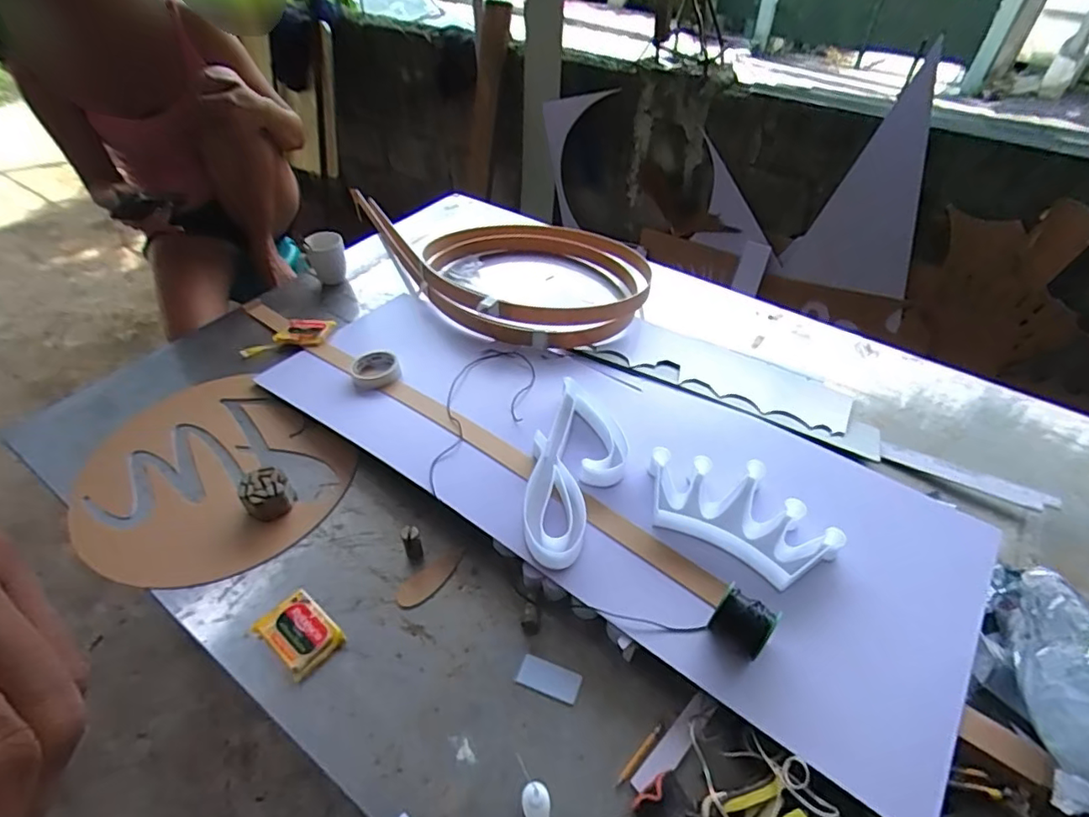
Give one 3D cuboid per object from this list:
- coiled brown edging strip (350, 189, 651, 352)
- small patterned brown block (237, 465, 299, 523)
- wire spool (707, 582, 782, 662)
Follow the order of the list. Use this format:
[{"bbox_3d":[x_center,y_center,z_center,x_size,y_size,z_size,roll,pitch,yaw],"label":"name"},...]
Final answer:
[{"bbox_3d":[-0.054,-0.369,1.359,0.517,0.133,0.719,-23,50,-19],"label":"coiled brown edging strip"},{"bbox_3d":[-0.435,0.134,0.889,0.070,0.052,0.068,-30,54,-27],"label":"small patterned brown block"},{"bbox_3d":[0.244,0.273,0.710,0.067,0.067,0.053,32,55,28],"label":"wire spool"}]

